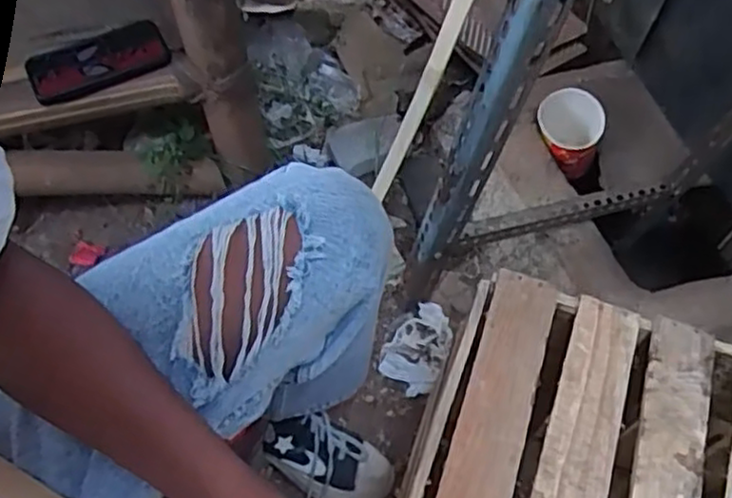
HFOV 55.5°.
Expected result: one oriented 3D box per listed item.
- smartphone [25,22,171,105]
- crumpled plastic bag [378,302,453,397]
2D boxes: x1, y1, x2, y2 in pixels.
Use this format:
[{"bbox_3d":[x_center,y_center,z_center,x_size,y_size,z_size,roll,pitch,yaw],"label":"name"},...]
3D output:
[{"bbox_3d":[-0.332,-0.233,0.864,0.165,0.017,0.076,-21,75,-11],"label":"smartphone"},{"bbox_3d":[0.079,0.143,0.988,0.082,0.034,0.119,36,63,18],"label":"crumpled plastic bag"}]

